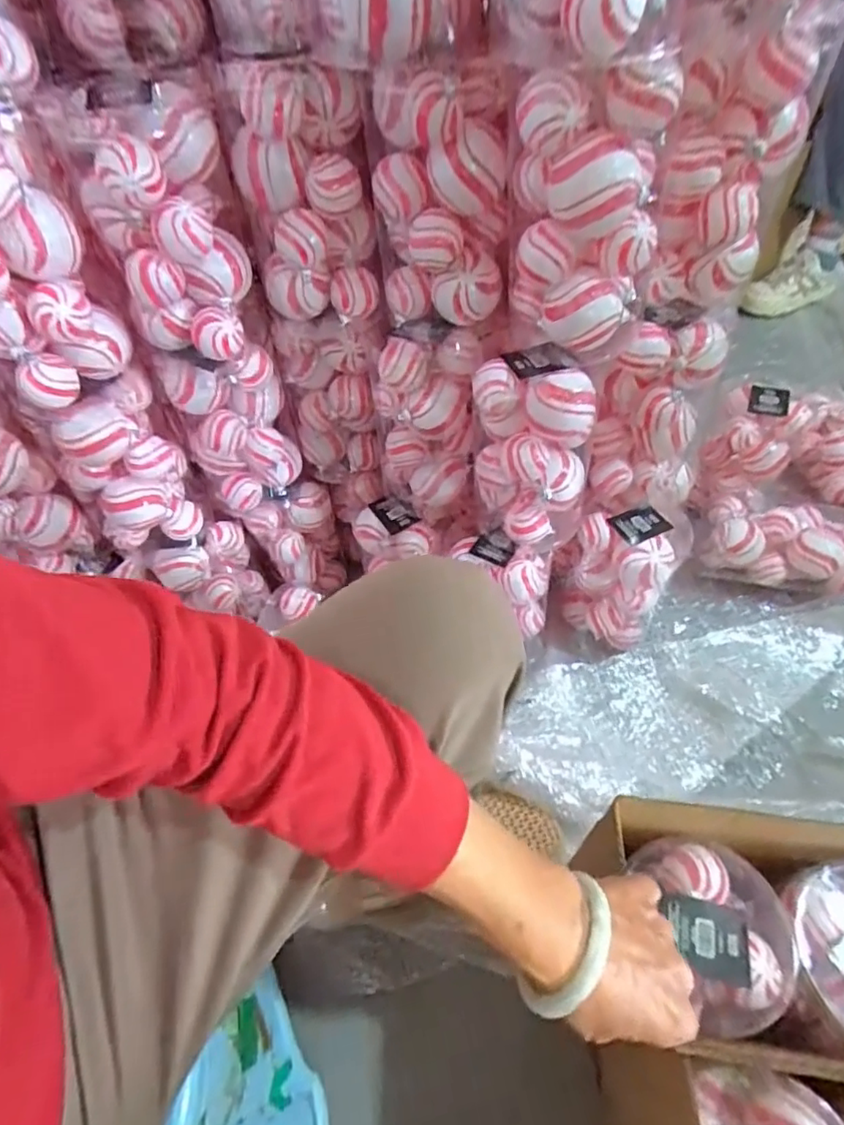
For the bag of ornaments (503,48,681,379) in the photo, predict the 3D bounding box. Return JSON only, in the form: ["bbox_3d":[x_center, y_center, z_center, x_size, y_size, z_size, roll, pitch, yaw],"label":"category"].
[{"bbox_3d":[0.130,-0.271,0.478,0.122,0.209,0.081,7,52,11],"label":"bag of ornaments"}]

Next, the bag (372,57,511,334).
[{"bbox_3d":[0.016,-0.328,0.530,0.117,0.201,0.103,-4,51,2],"label":"bag"}]

